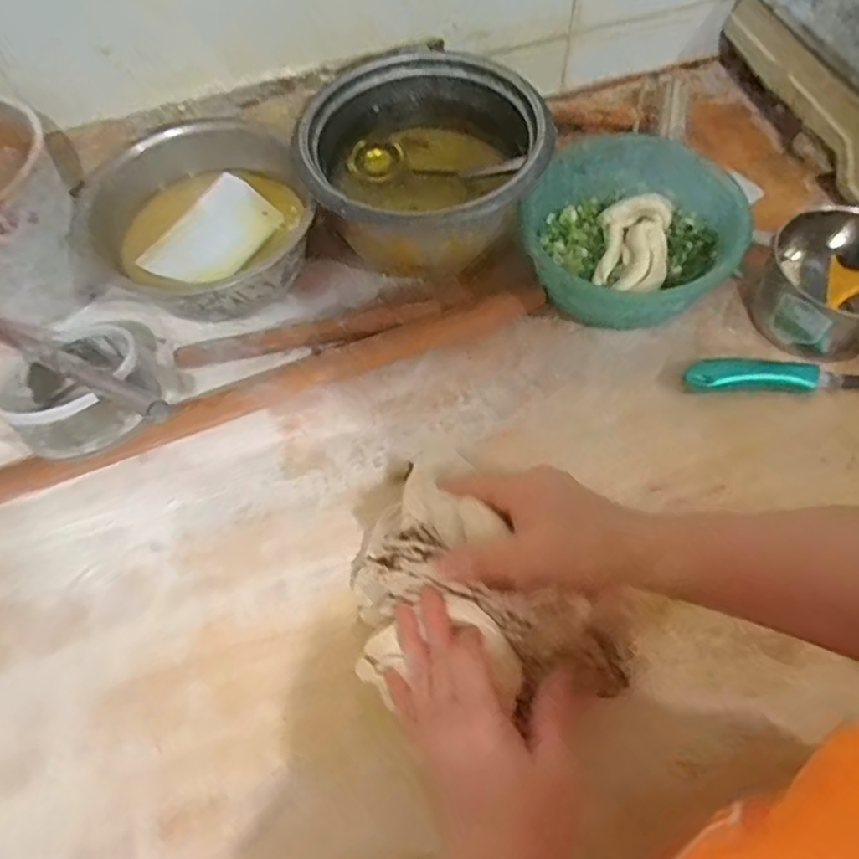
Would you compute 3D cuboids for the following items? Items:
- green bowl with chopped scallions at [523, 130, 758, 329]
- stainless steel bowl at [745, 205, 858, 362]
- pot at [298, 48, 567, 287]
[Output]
[{"bbox_3d":[0.200,-0.194,0.647,0.197,0.081,0.187,-1,63,3],"label":"green bowl with chopped scallions"},{"bbox_3d":[0.385,-0.138,0.623,0.126,0.079,0.133,-1,63,3],"label":"stainless steel bowl"},{"bbox_3d":[-0.004,-0.278,0.675,0.230,0.110,0.210,-1,63,3],"label":"pot"}]

